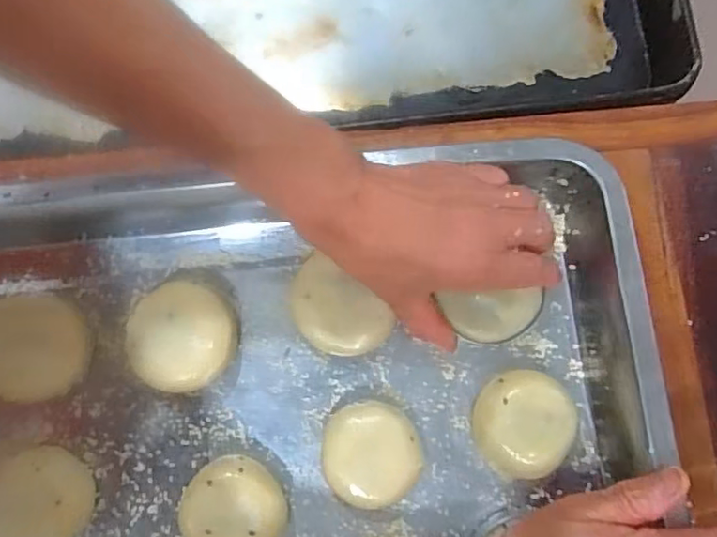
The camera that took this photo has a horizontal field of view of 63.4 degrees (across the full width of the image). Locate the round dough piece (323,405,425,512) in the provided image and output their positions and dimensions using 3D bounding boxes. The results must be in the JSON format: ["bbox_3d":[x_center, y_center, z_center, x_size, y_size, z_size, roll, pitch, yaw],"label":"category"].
[{"bbox_3d":[0.007,0.101,0.319,0.052,0.022,0.052,0,80,0],"label":"round dough piece"}]

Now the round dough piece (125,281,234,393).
[{"bbox_3d":[-0.100,0.039,0.331,0.055,0.021,0.059,0,80,0],"label":"round dough piece"}]

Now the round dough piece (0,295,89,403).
[{"bbox_3d":[-0.184,0.046,0.330,0.057,0.020,0.057,0,80,0],"label":"round dough piece"}]

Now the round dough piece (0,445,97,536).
[{"bbox_3d":[-0.176,0.126,0.312,0.063,0.028,0.052,-22,80,-4],"label":"round dough piece"}]

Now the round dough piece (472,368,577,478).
[{"bbox_3d":[0.091,0.085,0.320,0.054,0.027,0.054,0,80,0],"label":"round dough piece"}]

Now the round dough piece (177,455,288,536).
[{"bbox_3d":[-0.066,0.130,0.312,0.052,0.026,0.054,0,80,0],"label":"round dough piece"}]

